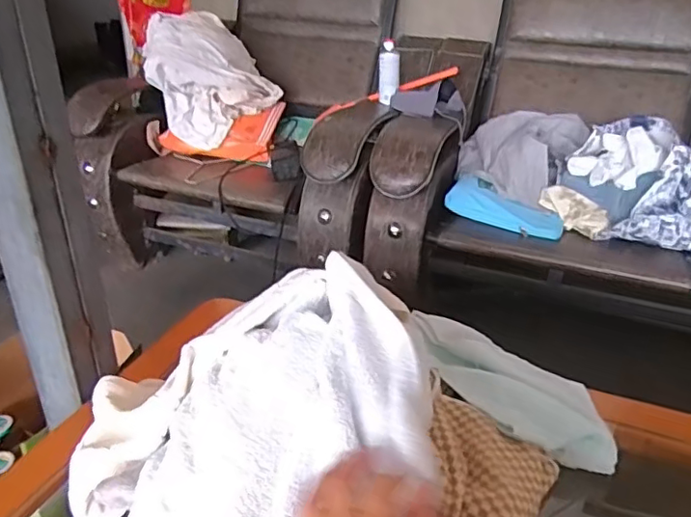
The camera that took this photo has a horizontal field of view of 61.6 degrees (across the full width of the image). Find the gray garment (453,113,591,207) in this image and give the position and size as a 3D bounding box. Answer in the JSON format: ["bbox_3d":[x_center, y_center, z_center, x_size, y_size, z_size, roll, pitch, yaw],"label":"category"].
[{"bbox_3d":[0.432,-0.270,1.465,0.259,0.136,0.326,18,32,29],"label":"gray garment"}]

